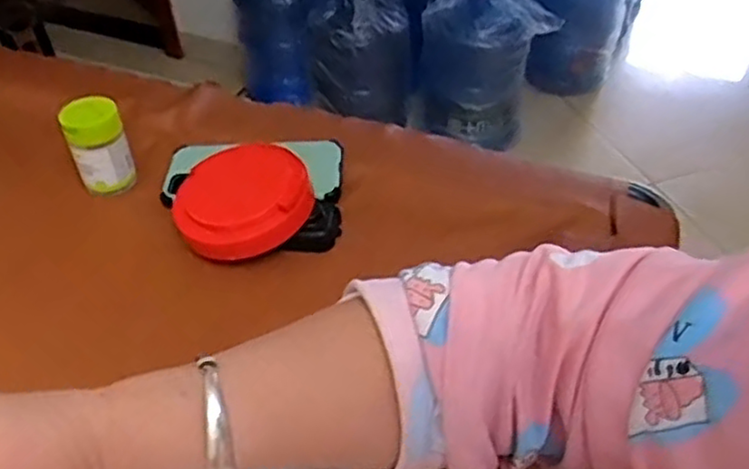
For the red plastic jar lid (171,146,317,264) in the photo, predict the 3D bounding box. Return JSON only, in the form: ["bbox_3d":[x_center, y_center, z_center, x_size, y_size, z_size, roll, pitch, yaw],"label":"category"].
[{"bbox_3d":[-0.112,-0.029,0.602,0.118,0.051,0.100,-13,45,-14],"label":"red plastic jar lid"}]

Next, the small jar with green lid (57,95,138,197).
[{"bbox_3d":[-0.253,-0.082,0.643,0.045,0.081,0.043,14,45,14],"label":"small jar with green lid"}]

